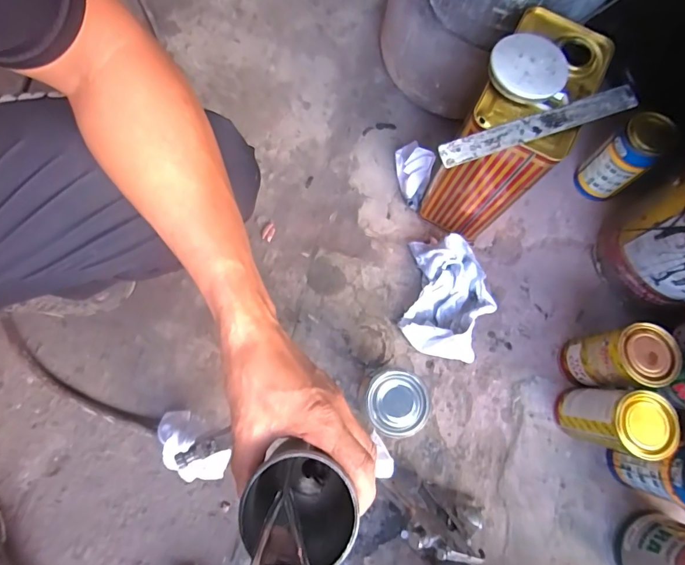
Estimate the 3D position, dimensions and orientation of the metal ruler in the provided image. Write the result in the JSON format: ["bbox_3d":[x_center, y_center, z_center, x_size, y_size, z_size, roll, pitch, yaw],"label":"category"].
[{"bbox_3d":[0.199,-0.159,0.410,0.215,0.006,0.027,-19,86,-7],"label":"metal ruler"}]

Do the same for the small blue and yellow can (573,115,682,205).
[{"bbox_3d":[0.425,-0.187,0.621,0.067,0.130,0.072,0,77,-2],"label":"small blue and yellow can"}]

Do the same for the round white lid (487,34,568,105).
[{"bbox_3d":[0.188,-0.220,0.408,0.077,0.010,0.073,0,77,-2],"label":"round white lid"}]

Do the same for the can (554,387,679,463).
[{"bbox_3d":[0.340,0.172,0.515,0.072,0.131,0.071,0,77,-2],"label":"can"}]

